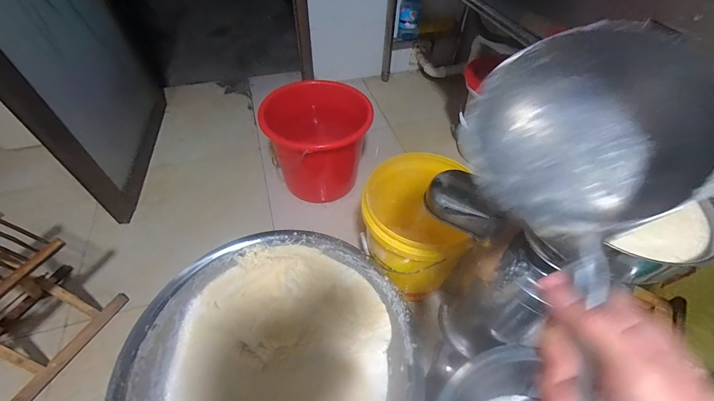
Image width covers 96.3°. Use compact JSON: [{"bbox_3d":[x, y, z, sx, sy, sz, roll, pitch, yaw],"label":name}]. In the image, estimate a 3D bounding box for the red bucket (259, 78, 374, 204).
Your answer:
[{"bbox_3d":[-0.143,-0.187,1.144,0.319,0.320,0.271,-27,56,-21],"label":"red bucket"}]

